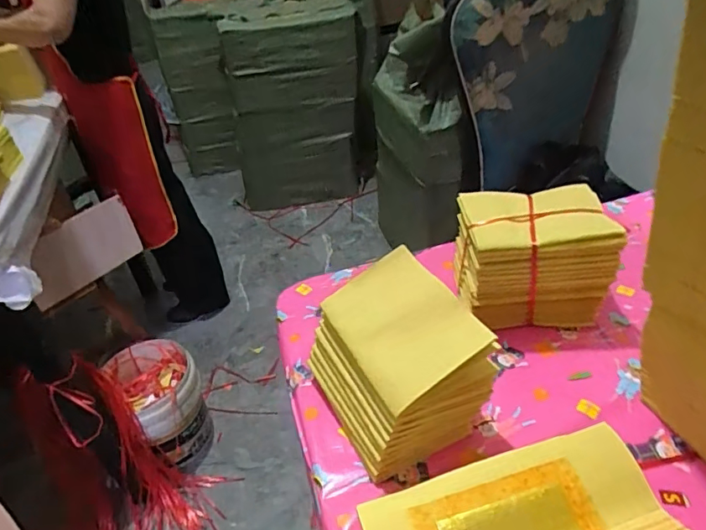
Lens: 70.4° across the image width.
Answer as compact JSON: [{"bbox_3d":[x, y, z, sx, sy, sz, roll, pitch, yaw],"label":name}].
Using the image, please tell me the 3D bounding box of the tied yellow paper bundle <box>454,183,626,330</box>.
[{"bbox_3d":[0.223,-0.011,0.635,0.168,0.137,0.116,-4,39,5],"label":"tied yellow paper bundle"}]

